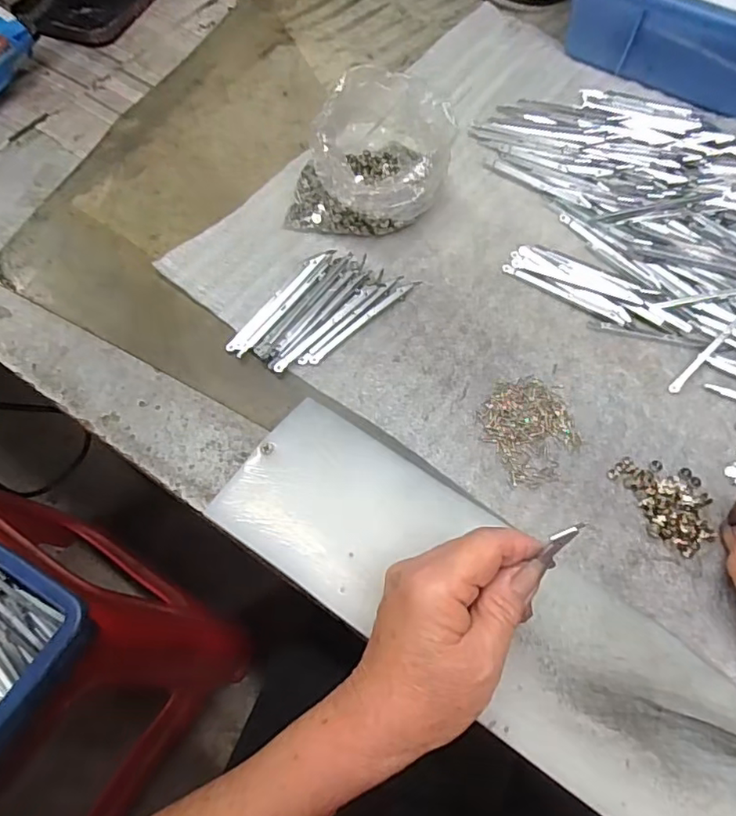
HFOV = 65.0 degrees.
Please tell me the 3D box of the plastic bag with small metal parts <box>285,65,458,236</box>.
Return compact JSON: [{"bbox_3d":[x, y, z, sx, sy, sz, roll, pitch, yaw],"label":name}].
[{"bbox_3d":[0.005,-0.177,0.406,0.102,0.074,0.099,18,65,7],"label":"plastic bag with small metal parts"}]

